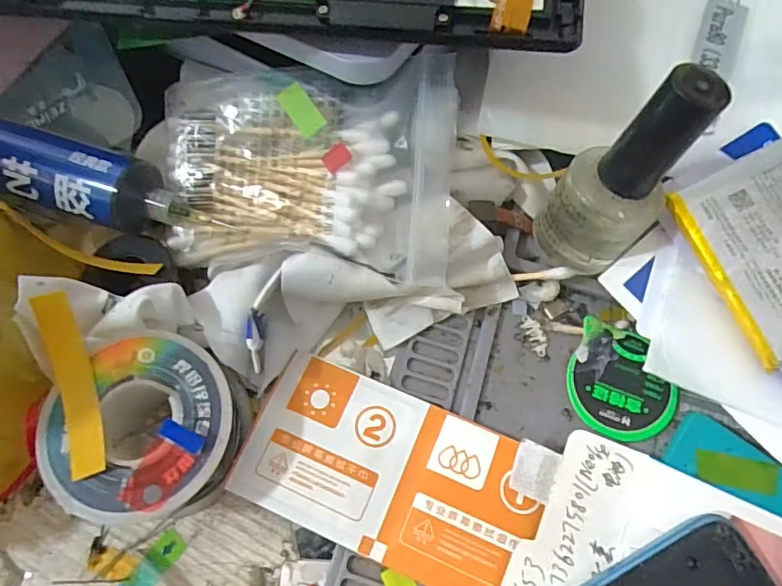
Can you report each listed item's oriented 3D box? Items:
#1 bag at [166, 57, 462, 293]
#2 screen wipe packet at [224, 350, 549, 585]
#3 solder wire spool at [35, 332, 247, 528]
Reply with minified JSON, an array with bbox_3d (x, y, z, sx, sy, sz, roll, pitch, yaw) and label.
[{"bbox_3d":[-0.029,-0.039,0.185,0.100,0.041,0.073,3,69,-1],"label":"bag"},{"bbox_3d":[-0.001,0.056,0.167,0.090,0.007,0.049,22,70,6],"label":"screen wipe packet"},{"bbox_3d":[-0.074,0.042,0.164,0.052,0.033,0.052,1,69,-2],"label":"solder wire spool"}]

